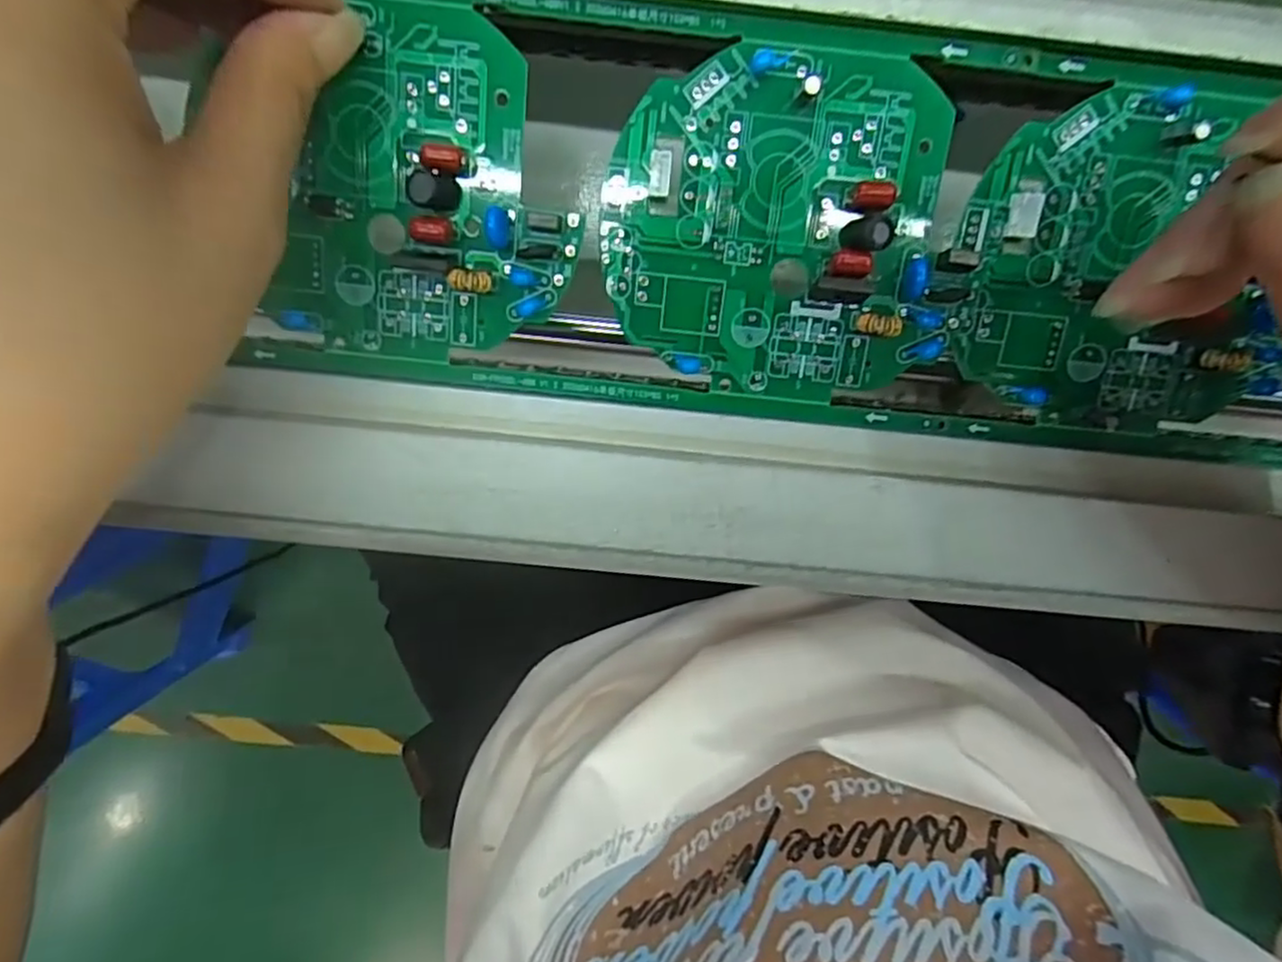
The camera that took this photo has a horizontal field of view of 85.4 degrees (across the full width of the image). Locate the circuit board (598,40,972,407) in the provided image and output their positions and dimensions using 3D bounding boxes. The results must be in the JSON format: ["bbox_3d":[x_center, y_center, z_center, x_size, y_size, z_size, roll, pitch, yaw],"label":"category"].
[{"bbox_3d":[0.038,-0.063,0.177,0.090,0.010,0.082,4,104,-1],"label":"circuit board"}]

